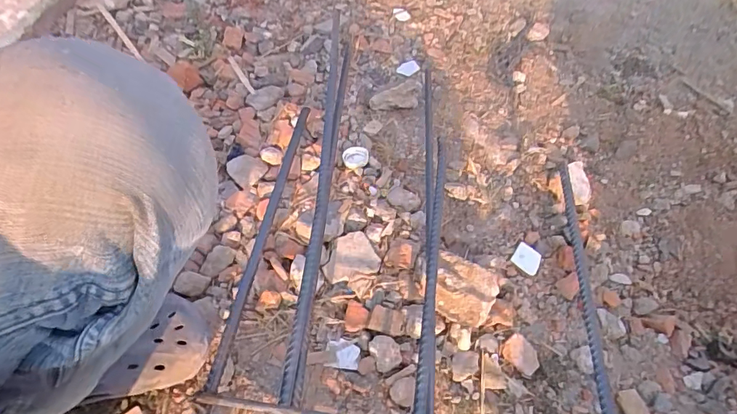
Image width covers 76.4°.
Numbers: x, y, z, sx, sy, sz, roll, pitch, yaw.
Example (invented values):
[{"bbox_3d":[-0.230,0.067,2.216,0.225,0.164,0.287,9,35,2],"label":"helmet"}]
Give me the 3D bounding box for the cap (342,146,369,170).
[{"bbox_3d":[-0.020,-0.076,0.715,0.038,0.007,0.044,5,56,1],"label":"cap"}]

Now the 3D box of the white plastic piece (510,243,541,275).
[{"bbox_3d":[0.209,0.068,0.617,0.035,0.008,0.035,29,59,16],"label":"white plastic piece"}]

